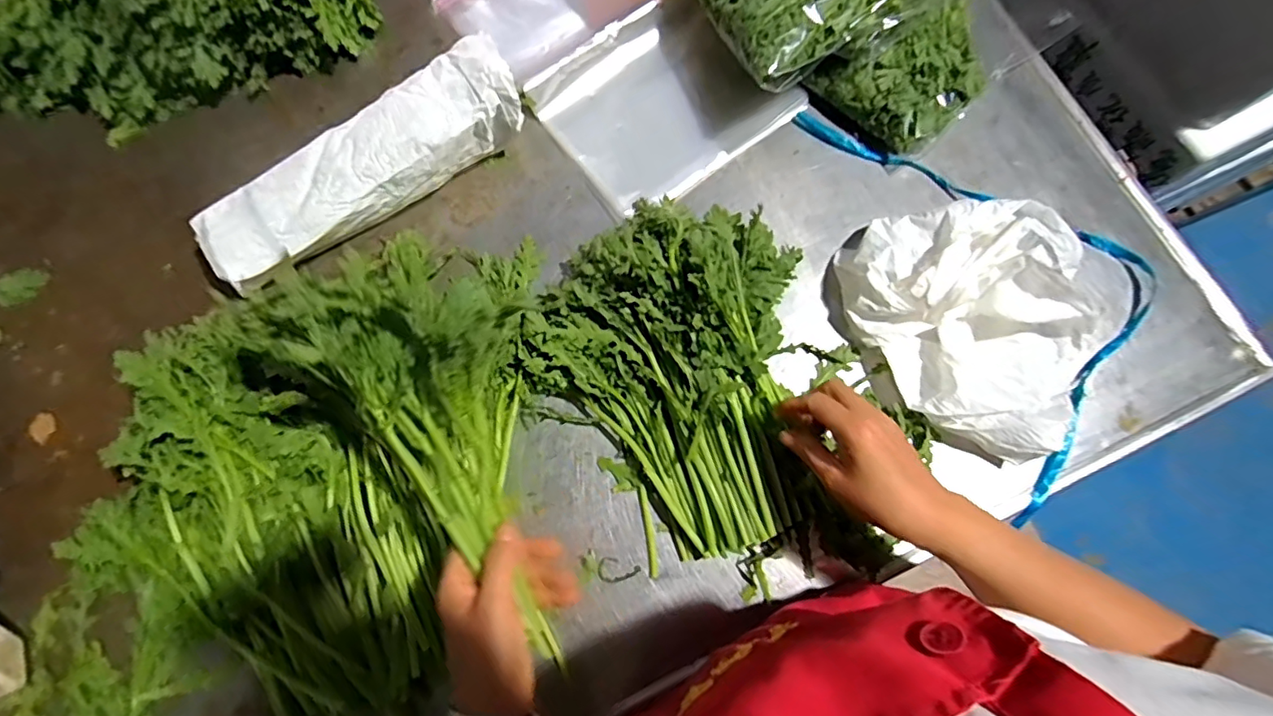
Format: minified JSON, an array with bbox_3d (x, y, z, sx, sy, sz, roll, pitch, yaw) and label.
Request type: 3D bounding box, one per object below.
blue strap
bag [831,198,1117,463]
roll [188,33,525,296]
[{"bbox_3d":[0.362,-0.099,0.555,0.224,0.026,0.452,-22,77,-5],"label":"blue strap"},{"bbox_3d":[0.327,-0.045,0.506,0.224,0.089,0.232,-25,77,-5],"label":"bag"},{"bbox_3d":[-0.261,-0.185,0.551,0.331,0.087,0.089,-33,78,-7],"label":"roll"}]

